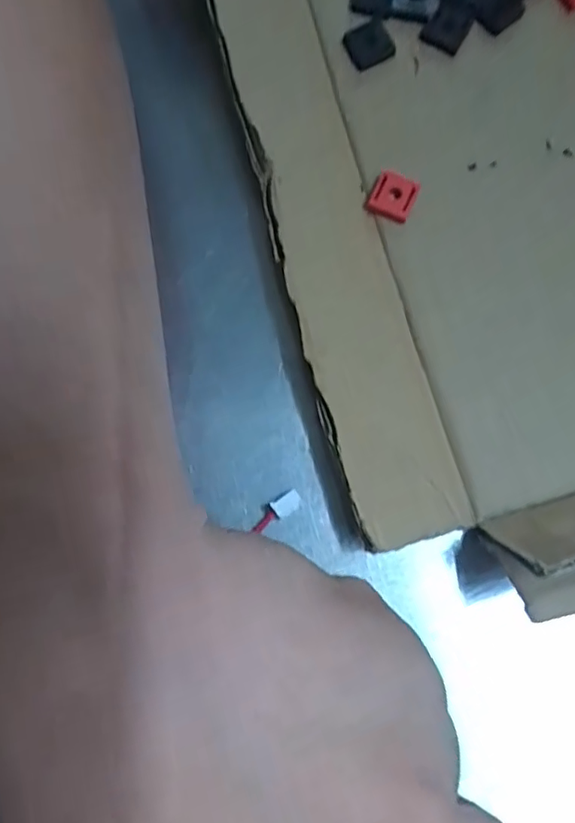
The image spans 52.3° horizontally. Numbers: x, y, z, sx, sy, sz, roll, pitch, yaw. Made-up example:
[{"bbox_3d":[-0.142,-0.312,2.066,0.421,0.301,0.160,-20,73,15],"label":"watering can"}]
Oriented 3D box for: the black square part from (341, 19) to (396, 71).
[{"bbox_3d":[0.027,-0.120,0.192,0.014,0.005,0.014,-27,78,-5],"label":"black square part"}]

